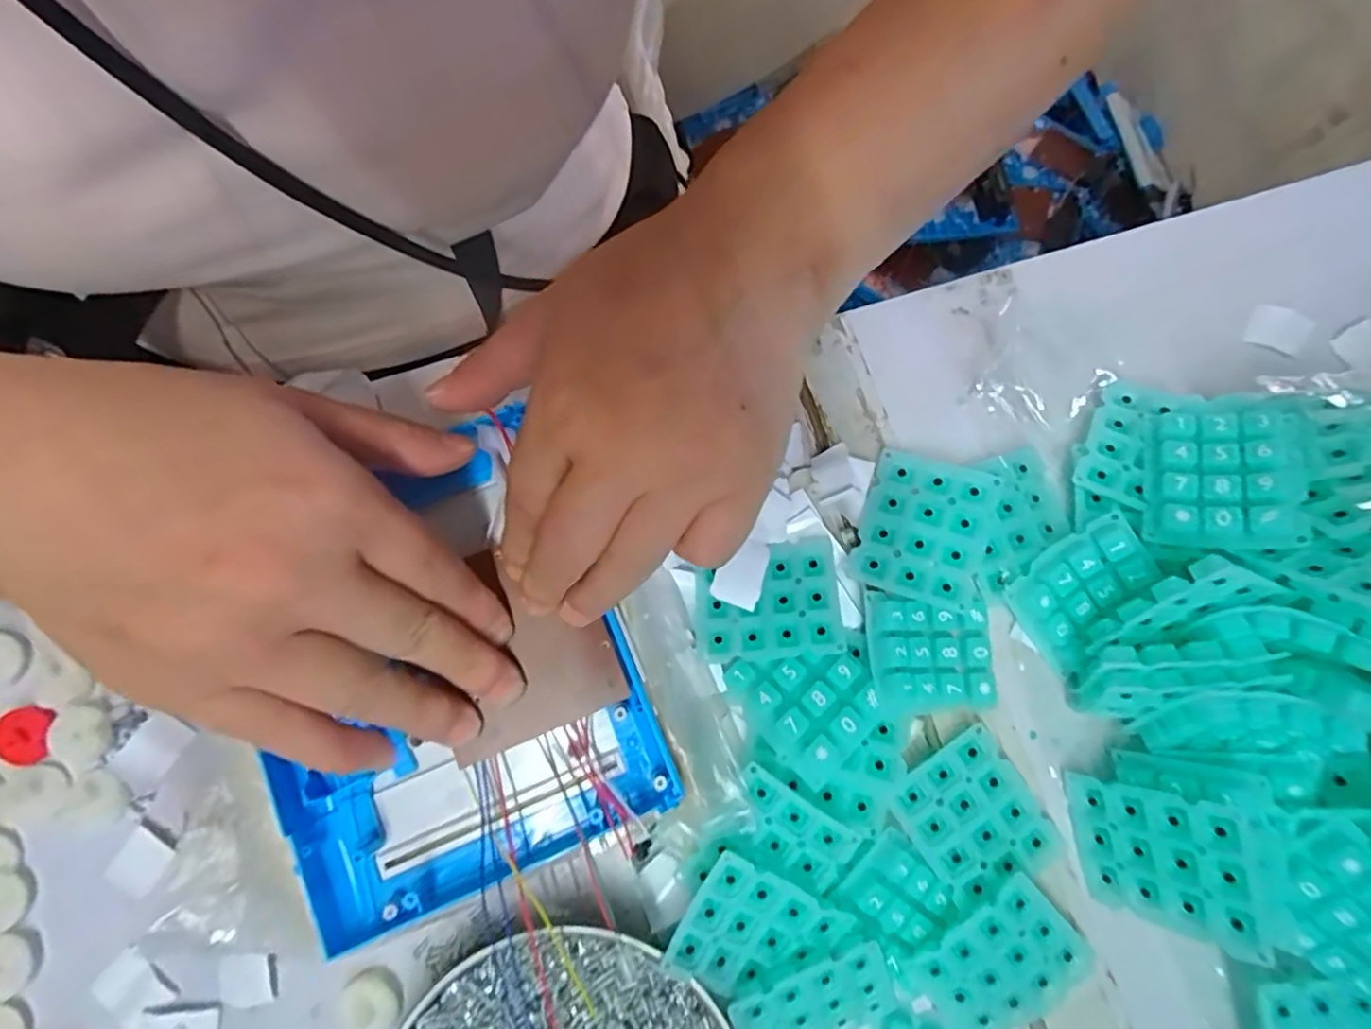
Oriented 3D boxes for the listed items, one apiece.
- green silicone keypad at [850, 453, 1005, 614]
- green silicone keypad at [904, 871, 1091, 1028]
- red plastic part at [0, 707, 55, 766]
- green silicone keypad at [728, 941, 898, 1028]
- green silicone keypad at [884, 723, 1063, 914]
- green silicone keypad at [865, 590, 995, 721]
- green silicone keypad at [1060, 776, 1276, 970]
[{"bbox_3d":[0.101,0.006,0.272,0.048,0.012,0.060,19,78,3],"label":"green silicone keypad"},{"bbox_3d":[0.122,0.173,0.249,0.059,0.009,0.047,-41,95,6],"label":"green silicone keypad"},{"bbox_3d":[-0.272,0.091,0.263,0.024,0.004,0.022,-2,78,-2],"label":"red plastic part"},{"bbox_3d":[0.050,0.188,0.244,0.060,0.004,0.047,-22,114,-5],"label":"green silicone keypad"},{"bbox_3d":[0.115,0.122,0.258,0.051,0.011,0.057,-31,80,-8],"label":"green silicone keypad"},{"bbox_3d":[0.101,0.056,0.261,0.052,0.007,0.046,-1,78,-2],"label":"green silicone keypad"},{"bbox_3d":[0.175,0.128,0.239,0.004,0.058,0.050,-4,81,-30],"label":"green silicone keypad"}]

